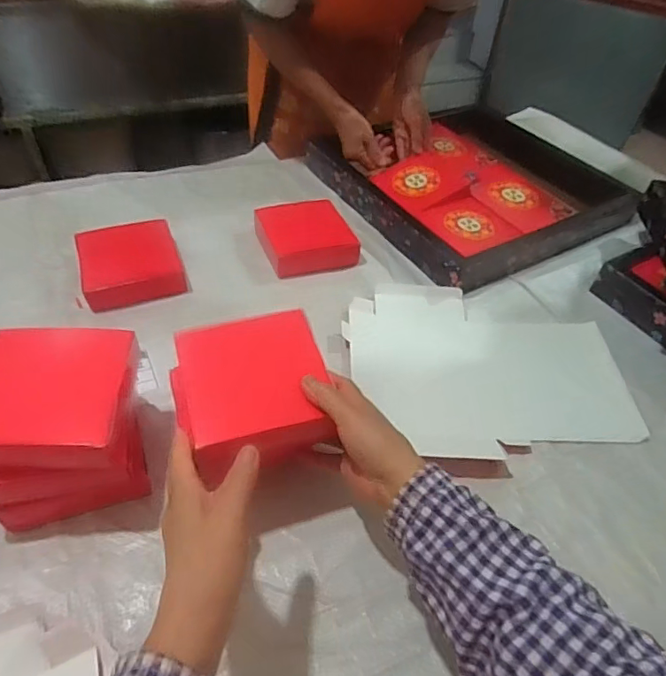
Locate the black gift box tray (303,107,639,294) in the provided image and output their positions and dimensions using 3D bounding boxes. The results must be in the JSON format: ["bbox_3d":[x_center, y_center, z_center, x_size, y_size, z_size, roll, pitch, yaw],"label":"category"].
[{"bbox_3d":[0.233,-0.265,0.884,0.389,0.064,0.385,-22,53,-23],"label":"black gift box tray"}]

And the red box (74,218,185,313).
[{"bbox_3d":[-0.286,-0.106,0.721,0.129,0.040,0.132,-16,51,-19],"label":"red box"}]

